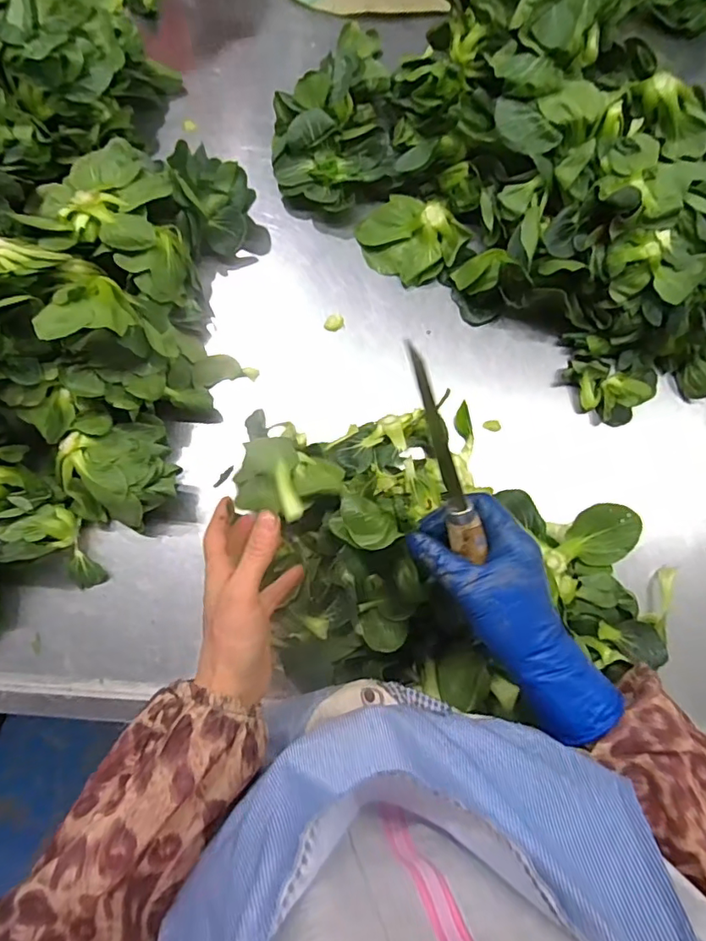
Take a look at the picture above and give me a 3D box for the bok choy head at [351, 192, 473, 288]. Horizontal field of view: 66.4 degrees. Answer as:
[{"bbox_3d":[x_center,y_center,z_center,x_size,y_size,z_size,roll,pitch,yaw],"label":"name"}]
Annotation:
[{"bbox_3d":[0.059,-0.248,0.568,0.108,0.045,0.078,33,79,7],"label":"bok choy head"}]

